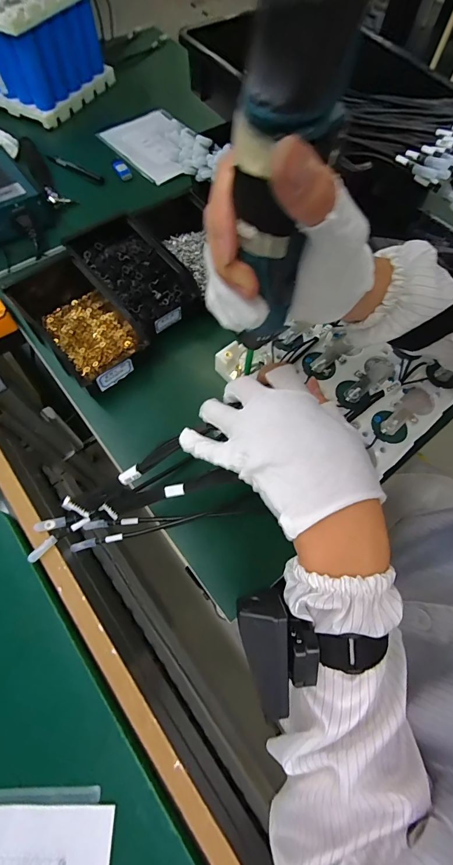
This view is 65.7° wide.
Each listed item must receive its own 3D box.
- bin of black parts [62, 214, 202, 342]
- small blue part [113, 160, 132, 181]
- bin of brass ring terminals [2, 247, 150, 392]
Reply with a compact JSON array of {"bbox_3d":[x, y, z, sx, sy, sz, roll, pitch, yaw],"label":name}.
[{"bbox_3d":[-0.134,-0.220,0.497,0.105,0.060,0.180,-38,73,-17],"label":"bin of black parts"},{"bbox_3d":[-0.196,-0.491,0.656,0.020,0.011,0.045,-36,83,-17],"label":"small blue part"},{"bbox_3d":[-0.207,-0.154,0.473,0.107,0.071,0.212,-39,74,-18],"label":"bin of brass ring terminals"}]

